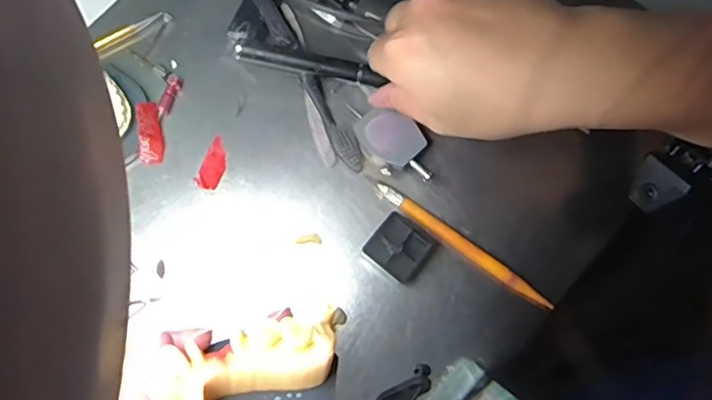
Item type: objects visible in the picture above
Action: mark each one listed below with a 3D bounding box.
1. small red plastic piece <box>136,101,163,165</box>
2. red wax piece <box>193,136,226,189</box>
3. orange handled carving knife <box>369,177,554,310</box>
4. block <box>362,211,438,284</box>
[{"bbox_3d":[-0.137,-0.045,0.371,0.014,0.011,0.041,-4,78,-1],"label":"small red plastic piece"},{"bbox_3d":[-0.094,-0.024,0.374,0.016,0.006,0.035,22,79,4],"label":"red wax piece"},{"bbox_3d":[0.067,0.028,0.361,0.134,0.012,0.010,37,81,7],"label":"orange handled carving knife"},{"bbox_3d":[0.028,0.030,0.356,0.037,0.017,0.034,36,80,7],"label":"block"}]

